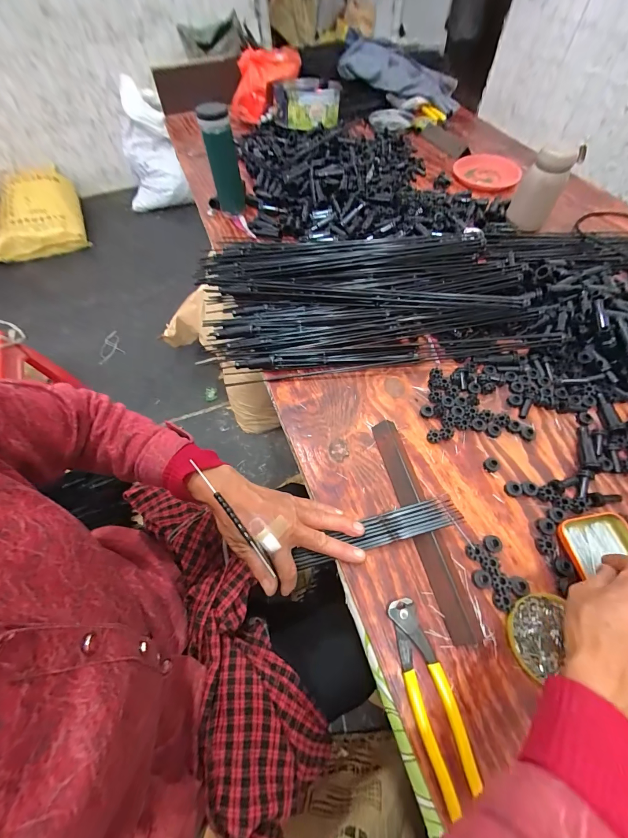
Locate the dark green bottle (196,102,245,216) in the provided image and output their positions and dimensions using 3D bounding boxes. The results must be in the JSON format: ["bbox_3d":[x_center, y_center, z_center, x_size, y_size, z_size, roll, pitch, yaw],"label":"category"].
[{"bbox_3d":[-0.188,-0.535,0.678,0.058,0.182,0.051,-12,61,-5],"label":"dark green bottle"}]

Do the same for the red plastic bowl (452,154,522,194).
[{"bbox_3d":[0.437,-0.624,0.825,0.156,0.020,0.180,14,62,9],"label":"red plastic bowl"}]

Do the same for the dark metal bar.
[{"bbox_3d":[0.127,0.118,0.395,0.030,0.016,0.261,-12,61,-5],"label":"dark metal bar"}]

